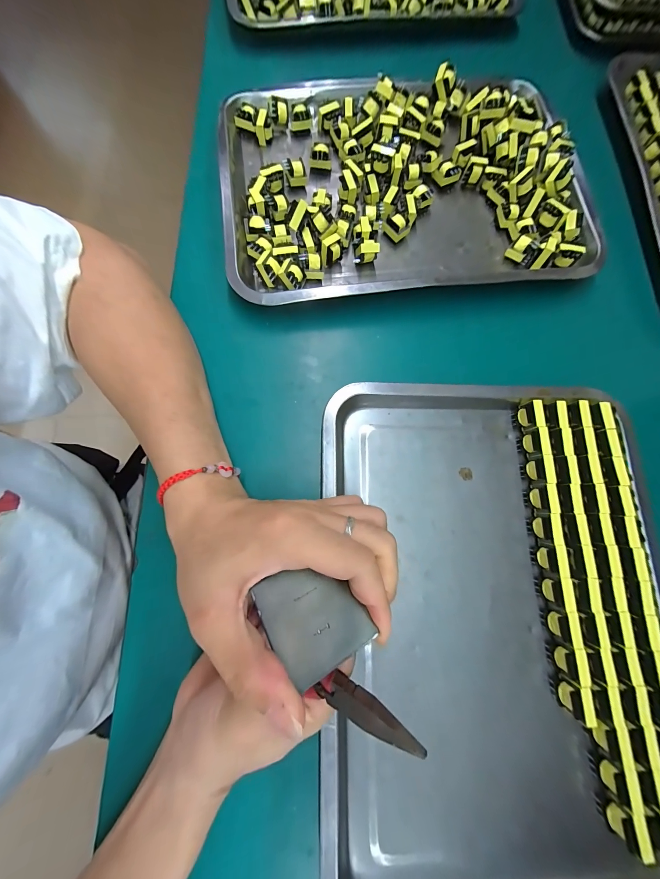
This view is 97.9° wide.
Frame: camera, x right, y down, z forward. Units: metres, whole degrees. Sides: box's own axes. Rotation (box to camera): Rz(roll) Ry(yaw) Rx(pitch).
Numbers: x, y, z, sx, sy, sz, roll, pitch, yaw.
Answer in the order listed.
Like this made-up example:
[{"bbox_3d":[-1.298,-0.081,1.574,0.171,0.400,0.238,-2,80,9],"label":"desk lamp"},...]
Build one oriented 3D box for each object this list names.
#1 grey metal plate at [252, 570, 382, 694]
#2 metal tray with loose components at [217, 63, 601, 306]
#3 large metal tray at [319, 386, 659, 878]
[{"bbox_3d":[-0.008,0.086,0.142,0.045,0.004,0.047,-22,63,-24],"label":"grey metal plate"},{"bbox_3d":[0.072,-0.277,0.307,0.364,0.038,0.276,-8,78,-3],"label":"metal tray with loose components"},{"bbox_3d":[0.130,0.137,0.230,0.264,0.028,0.365,1,77,-1],"label":"large metal tray"}]

